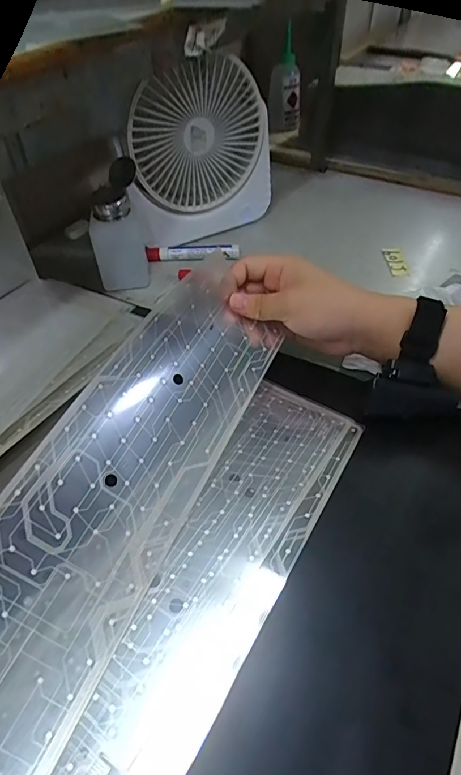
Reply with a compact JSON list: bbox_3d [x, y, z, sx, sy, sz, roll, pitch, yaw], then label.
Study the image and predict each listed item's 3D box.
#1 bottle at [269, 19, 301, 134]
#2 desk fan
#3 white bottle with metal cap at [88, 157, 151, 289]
[{"bbox_3d":[0.100,-0.550,0.823,0.057,0.154,0.045,2,48,5],"label":"bottle"},{"bbox_3d":[-0.040,-0.276,0.546,0.185,0.190,0.054,-26,51,-19],"label":"desk fan"},{"bbox_3d":[-0.126,-0.181,0.510,0.055,0.123,0.069,-6,47,-2],"label":"white bottle with metal cap"}]

